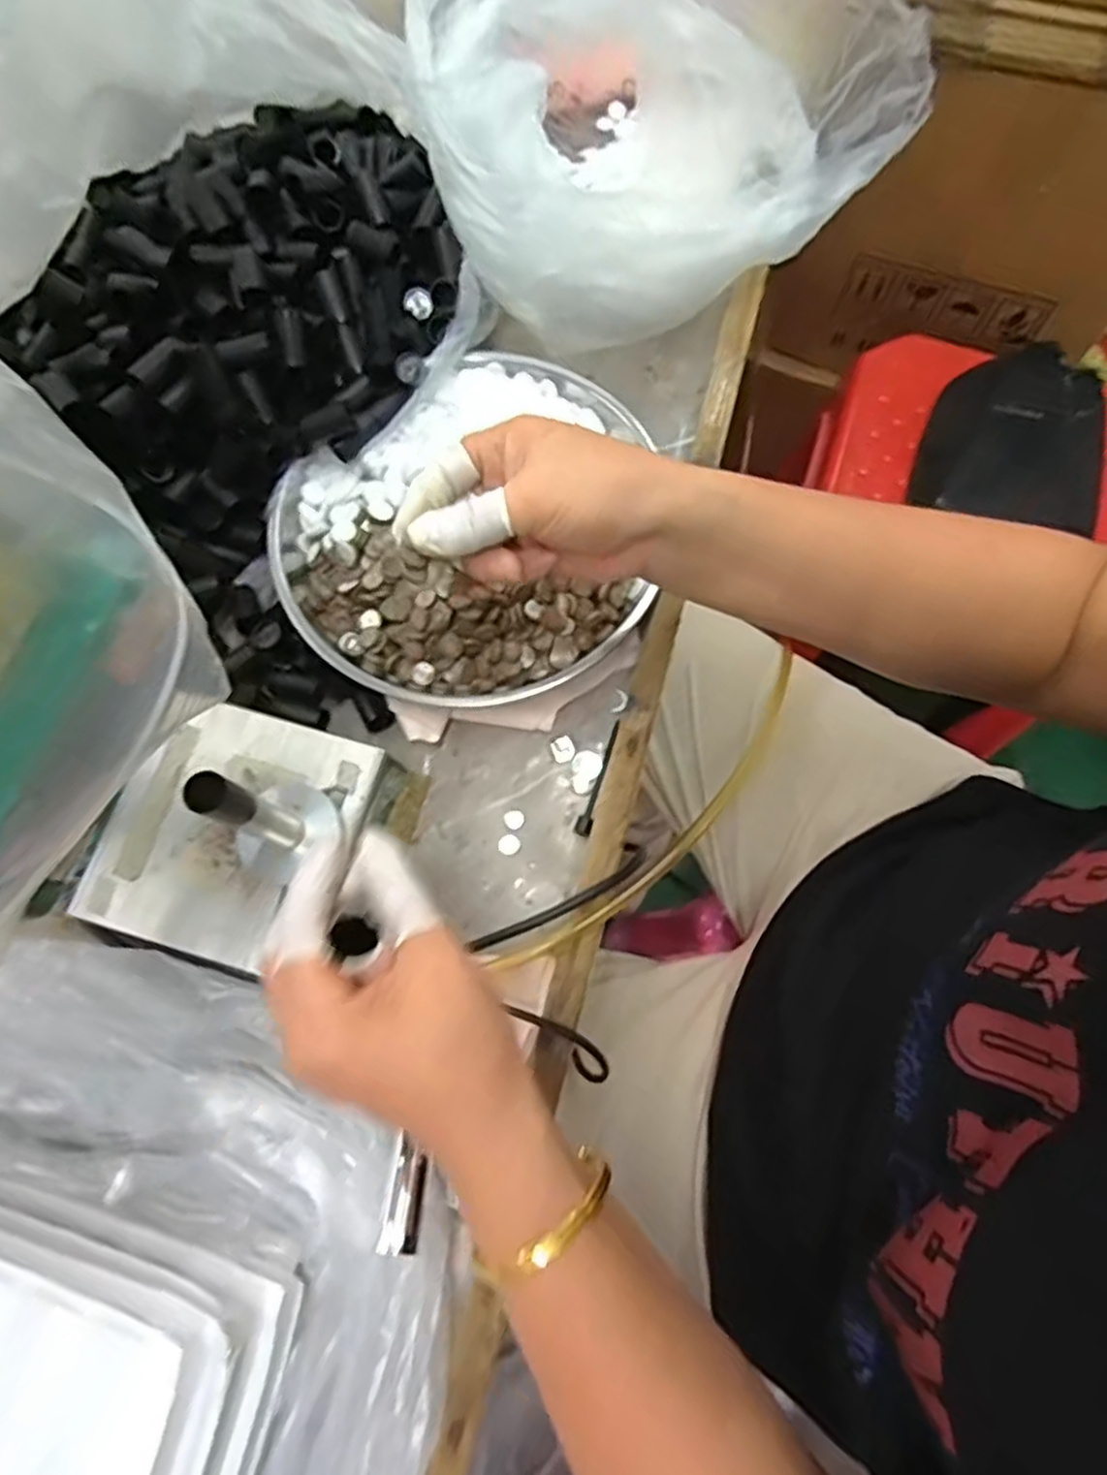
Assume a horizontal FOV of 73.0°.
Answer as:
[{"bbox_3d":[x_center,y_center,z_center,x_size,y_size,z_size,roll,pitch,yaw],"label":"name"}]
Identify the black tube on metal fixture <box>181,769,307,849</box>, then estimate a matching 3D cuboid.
[{"bbox_3d":[-0.128,0.034,0.324,0.013,0.105,0.016,24,75,7],"label":"black tube on metal fixture"}]

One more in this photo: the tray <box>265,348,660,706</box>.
[{"bbox_3d":[-0.041,-0.121,0.439,0.231,0.036,0.199,-38,77,-10],"label":"tray"}]

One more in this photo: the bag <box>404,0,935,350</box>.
[{"bbox_3d":[0.056,-0.392,0.457,0.273,0.158,0.231,-14,74,-3],"label":"bag"}]

